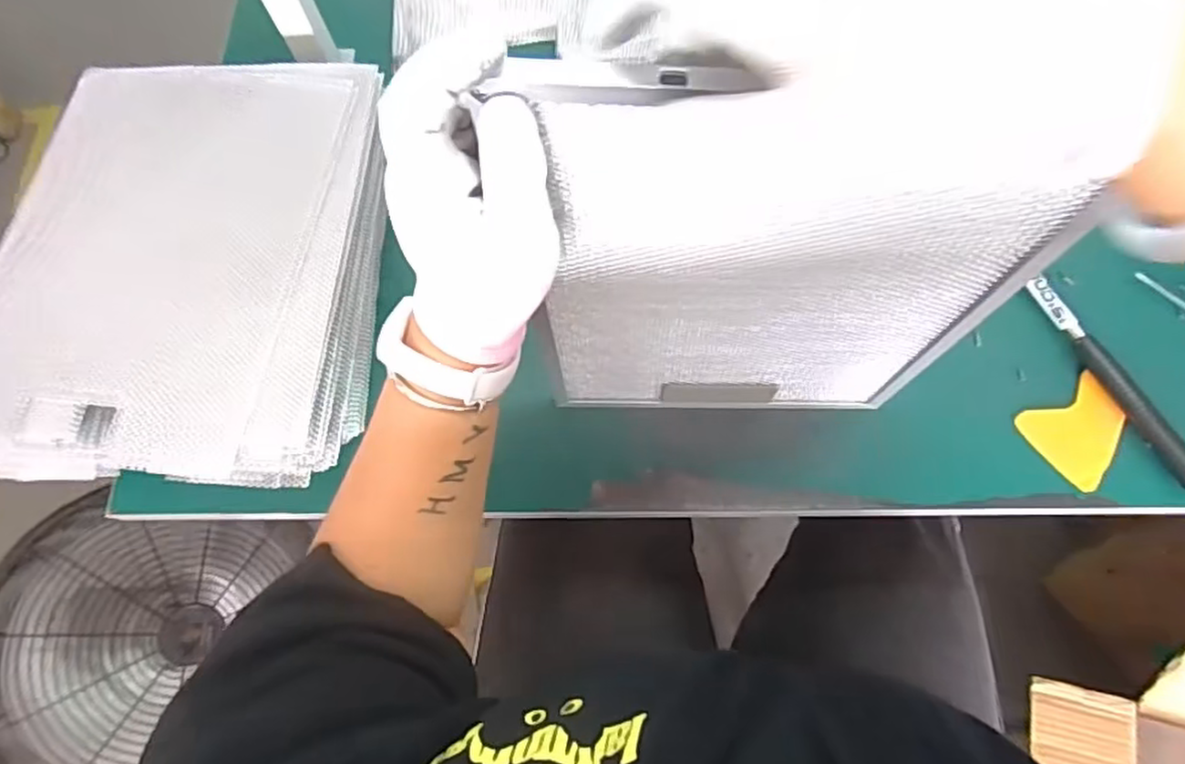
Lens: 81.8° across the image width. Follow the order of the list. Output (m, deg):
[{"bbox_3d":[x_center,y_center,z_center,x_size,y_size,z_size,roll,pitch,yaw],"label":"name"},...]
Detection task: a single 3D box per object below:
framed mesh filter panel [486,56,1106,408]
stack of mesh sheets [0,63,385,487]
[{"bbox_3d":[0.093,-0.044,0.393,0.239,0.307,0.017,2,69,4],"label":"framed mesh filter panel"},{"bbox_3d":[-0.322,-0.093,0.541,0.281,0.079,0.326,1,69,4],"label":"stack of mesh sheets"}]

